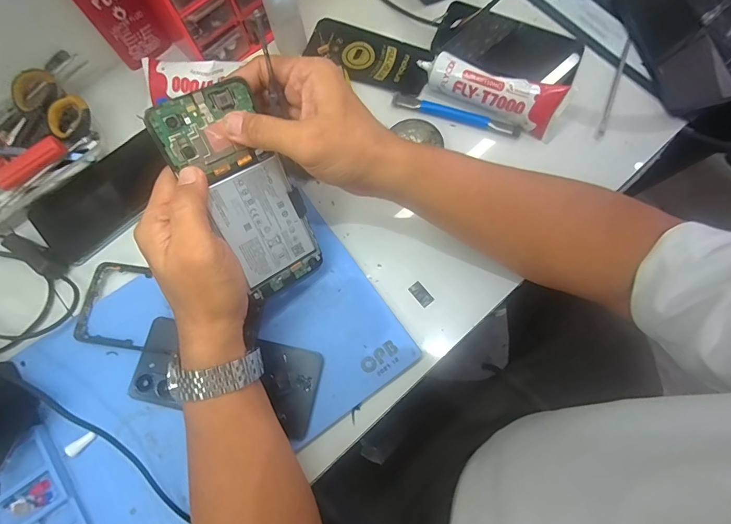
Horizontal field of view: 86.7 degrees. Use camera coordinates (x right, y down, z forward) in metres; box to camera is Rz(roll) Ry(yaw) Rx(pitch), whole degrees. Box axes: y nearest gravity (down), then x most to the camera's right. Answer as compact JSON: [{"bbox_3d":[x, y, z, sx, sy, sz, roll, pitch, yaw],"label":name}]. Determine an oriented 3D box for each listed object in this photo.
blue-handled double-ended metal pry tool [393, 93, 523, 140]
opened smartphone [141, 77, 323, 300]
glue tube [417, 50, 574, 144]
[{"bbox_3d":[0.096,-0.157,0.414,0.137,0.009,0.012,18,76,4],"label":"blue-handled double-ended metal pry tool"},{"bbox_3d":[-0.089,-0.048,0.300,0.074,0.161,0.005,-34,33,-22],"label":"opened smartphone"},{"bbox_3d":[0.128,-0.175,0.401,0.146,0.047,0.029,23,77,6],"label":"glue tube"}]

